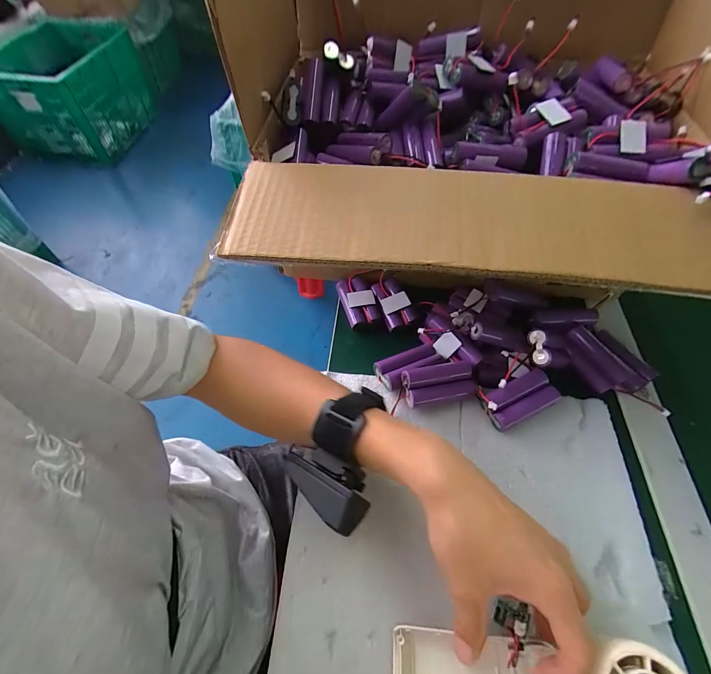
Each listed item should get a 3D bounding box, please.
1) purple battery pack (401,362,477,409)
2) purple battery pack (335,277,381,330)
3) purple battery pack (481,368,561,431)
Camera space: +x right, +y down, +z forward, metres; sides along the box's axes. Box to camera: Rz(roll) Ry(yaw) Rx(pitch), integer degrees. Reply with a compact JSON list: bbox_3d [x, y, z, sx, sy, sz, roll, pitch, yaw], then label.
[{"bbox_3d":[0.080,0.045,0.318,0.070,0.019,0.032,-10,59,-7],"label":"purple battery pack"},{"bbox_3d":[0.002,-0.043,0.389,0.037,0.016,0.068,-15,60,-10],"label":"purple battery pack"},{"bbox_3d":[0.155,0.057,0.315,0.069,0.016,0.036,-21,61,-13],"label":"purple battery pack"}]

